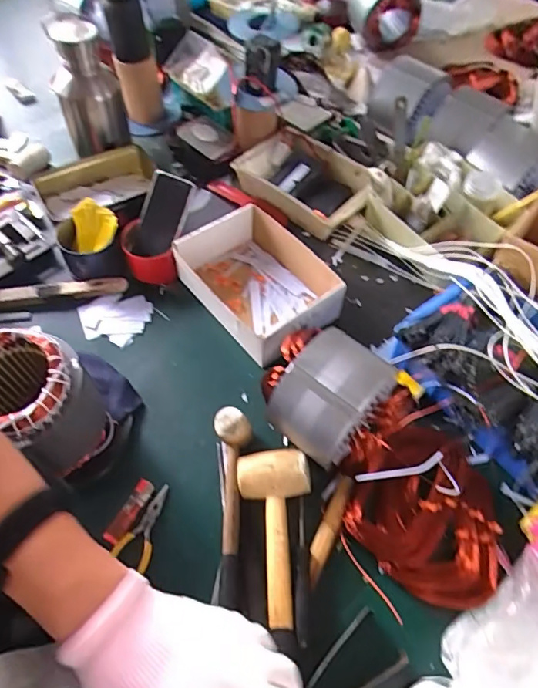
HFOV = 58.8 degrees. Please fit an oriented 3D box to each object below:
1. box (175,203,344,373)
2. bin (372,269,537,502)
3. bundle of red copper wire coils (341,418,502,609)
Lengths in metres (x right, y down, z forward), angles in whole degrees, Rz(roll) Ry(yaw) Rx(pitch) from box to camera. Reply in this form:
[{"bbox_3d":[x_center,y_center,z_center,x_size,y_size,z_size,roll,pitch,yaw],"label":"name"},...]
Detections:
[{"bbox_3d":[-0.018,-0.104,0.786,0.189,0.075,0.244,-34,64,-20],"label":"box"},{"bbox_3d":[0.334,0.053,0.663,0.245,0.128,0.339,-33,64,-19],"label":"bin"},{"bbox_3d":[0.196,0.207,0.604,0.170,0.045,0.217,-38,66,-21],"label":"bundle of red copper wire coils"}]

